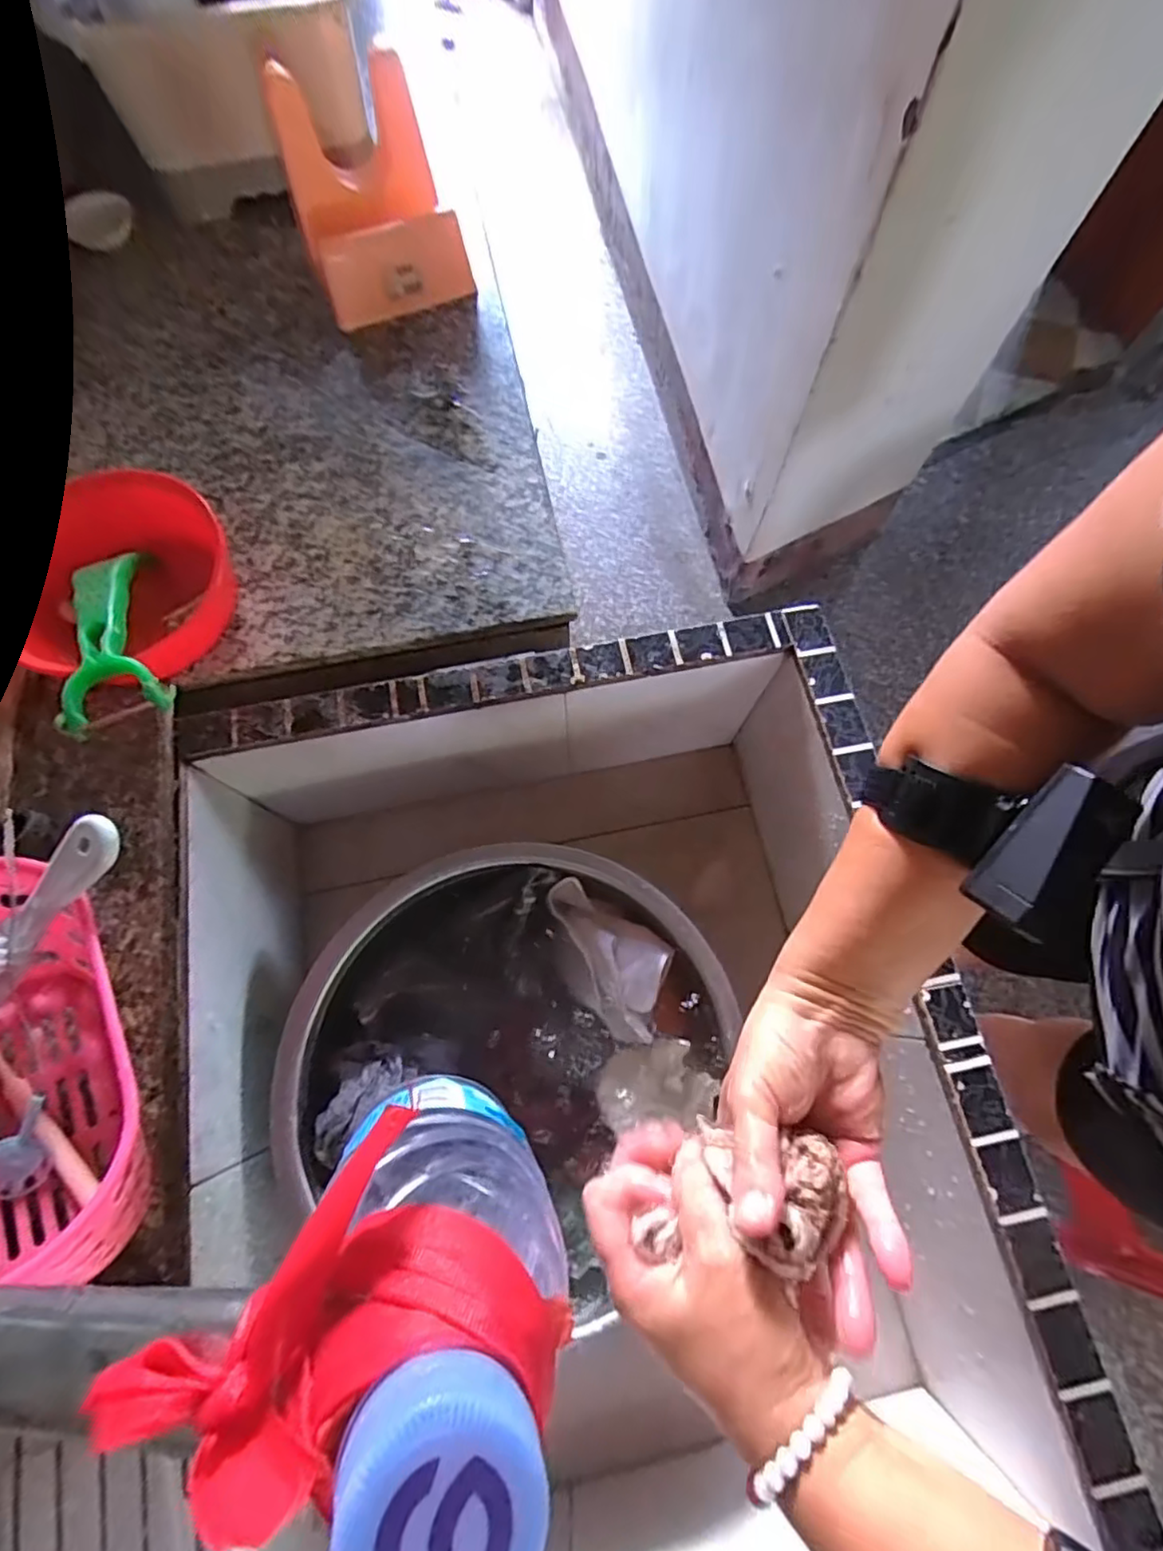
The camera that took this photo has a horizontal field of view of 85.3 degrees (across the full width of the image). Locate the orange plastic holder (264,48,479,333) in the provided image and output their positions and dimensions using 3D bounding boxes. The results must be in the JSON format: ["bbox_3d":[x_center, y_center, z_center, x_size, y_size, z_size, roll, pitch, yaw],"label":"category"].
[{"bbox_3d":[-0.191,-0.526,0.571,0.133,0.141,0.111,-19,73,-6],"label":"orange plastic holder"}]

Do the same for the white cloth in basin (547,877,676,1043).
[{"bbox_3d":[0.031,0.141,0.517,0.068,0.031,0.136,-25,73,-8],"label":"white cloth in basin"}]

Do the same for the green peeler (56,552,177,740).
[{"bbox_3d":[-0.327,-0.099,0.437,0.070,0.031,0.147,-20,73,-6],"label":"green peeler"}]

